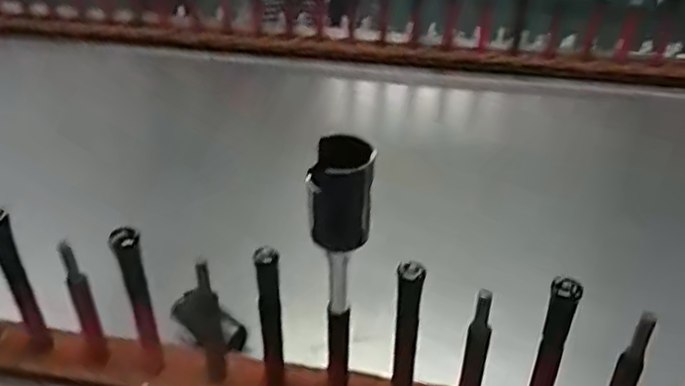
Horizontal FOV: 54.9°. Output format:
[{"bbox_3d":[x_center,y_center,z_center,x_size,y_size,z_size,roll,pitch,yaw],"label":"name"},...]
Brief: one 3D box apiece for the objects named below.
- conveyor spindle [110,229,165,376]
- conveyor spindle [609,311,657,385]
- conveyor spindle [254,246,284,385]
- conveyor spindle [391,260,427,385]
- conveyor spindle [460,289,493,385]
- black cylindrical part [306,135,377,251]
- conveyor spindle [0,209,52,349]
[{"bbox_3d":[-0.155,0.086,0.507,0.018,0.135,0.018,-11,37,-15],"label":"conveyor spindle"},{"bbox_3d":[0.199,0.135,0.467,0.018,0.133,0.014,24,42,29],"label":"conveyor spindle"},{"bbox_3d":[-0.054,0.096,0.495,0.015,0.137,0.016,1,36,1],"label":"conveyor spindle"},{"bbox_3d":[0.046,0.114,0.488,0.018,0.157,0.013,10,37,13],"label":"conveyor spindle"},{"bbox_3d":[0.097,0.124,0.484,0.016,0.132,0.013,10,37,13],"label":"conveyor spindle"},{"bbox_3d":[0.000,0.000,0.419,0.039,0.064,0.033,2,36,3],"label":"black cylindrical part"},{"bbox_3d":[-0.262,0.070,0.531,0.018,0.144,0.016,-23,42,-29],"label":"conveyor spindle"}]

